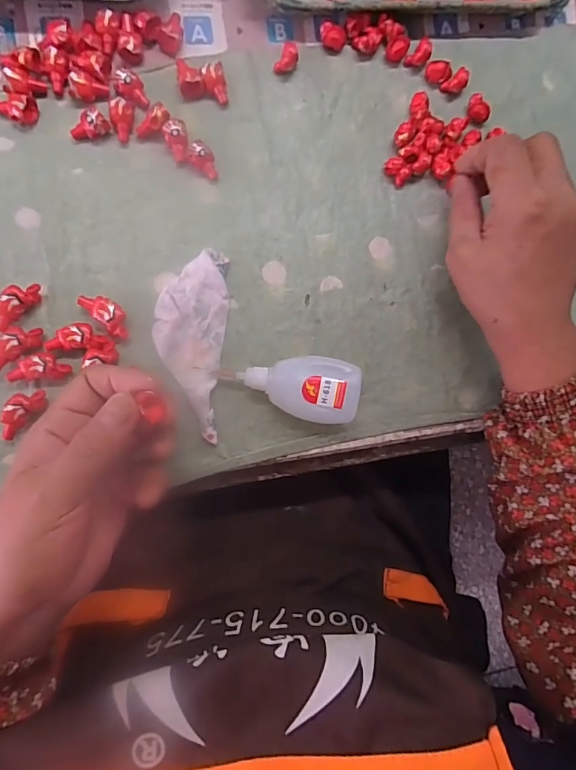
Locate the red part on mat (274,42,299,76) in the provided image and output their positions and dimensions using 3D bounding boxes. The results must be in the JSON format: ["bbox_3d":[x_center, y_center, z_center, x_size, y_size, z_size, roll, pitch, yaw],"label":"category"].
[{"bbox_3d":[0.000,-0.234,0.321,0.014,0.012,0.018,21,88,-9],"label":"red part on mat"}]

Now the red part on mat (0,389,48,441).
[{"bbox_3d":[-0.177,0.017,0.295,0.018,0.015,0.037,43,85,-8],"label":"red part on mat"}]

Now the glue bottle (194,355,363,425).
[{"bbox_3d":[-0.001,0.000,0.314,0.099,0.029,0.044,8,91,-9],"label":"glue bottle"}]

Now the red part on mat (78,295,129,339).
[{"bbox_3d":[-0.122,-0.049,0.303,0.018,0.012,0.037,-43,98,-5],"label":"red part on mat"}]

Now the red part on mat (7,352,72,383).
[{"bbox_3d":[-0.165,-0.012,0.295,0.037,0.012,0.018,-6,93,-9],"label":"red part on mat"}]

